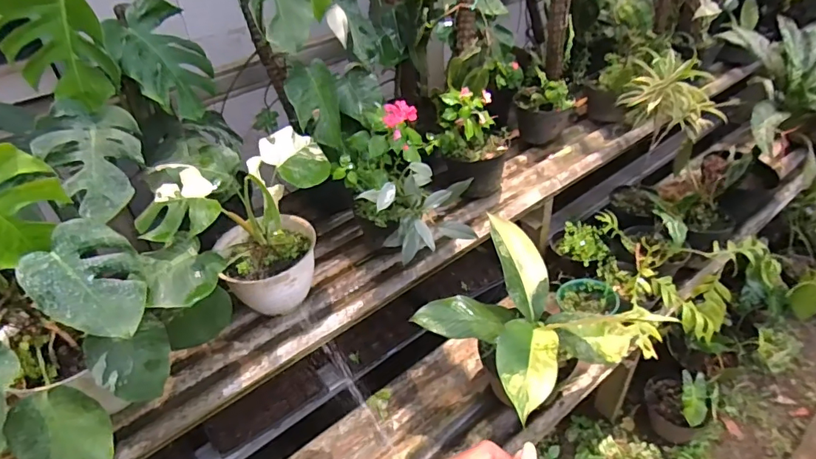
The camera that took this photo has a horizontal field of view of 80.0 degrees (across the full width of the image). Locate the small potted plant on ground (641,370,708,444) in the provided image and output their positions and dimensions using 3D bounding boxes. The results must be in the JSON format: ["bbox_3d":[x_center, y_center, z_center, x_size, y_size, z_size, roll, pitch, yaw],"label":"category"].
[{"bbox_3d":[0.797,0.519,1.464,0.164,0.222,0.143,24,47,31],"label":"small potted plant on ground"}]

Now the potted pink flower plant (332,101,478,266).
[{"bbox_3d":[-0.021,-0.099,1.081,0.215,0.319,0.270,-24,43,-22],"label":"potted pink flower plant"}]

